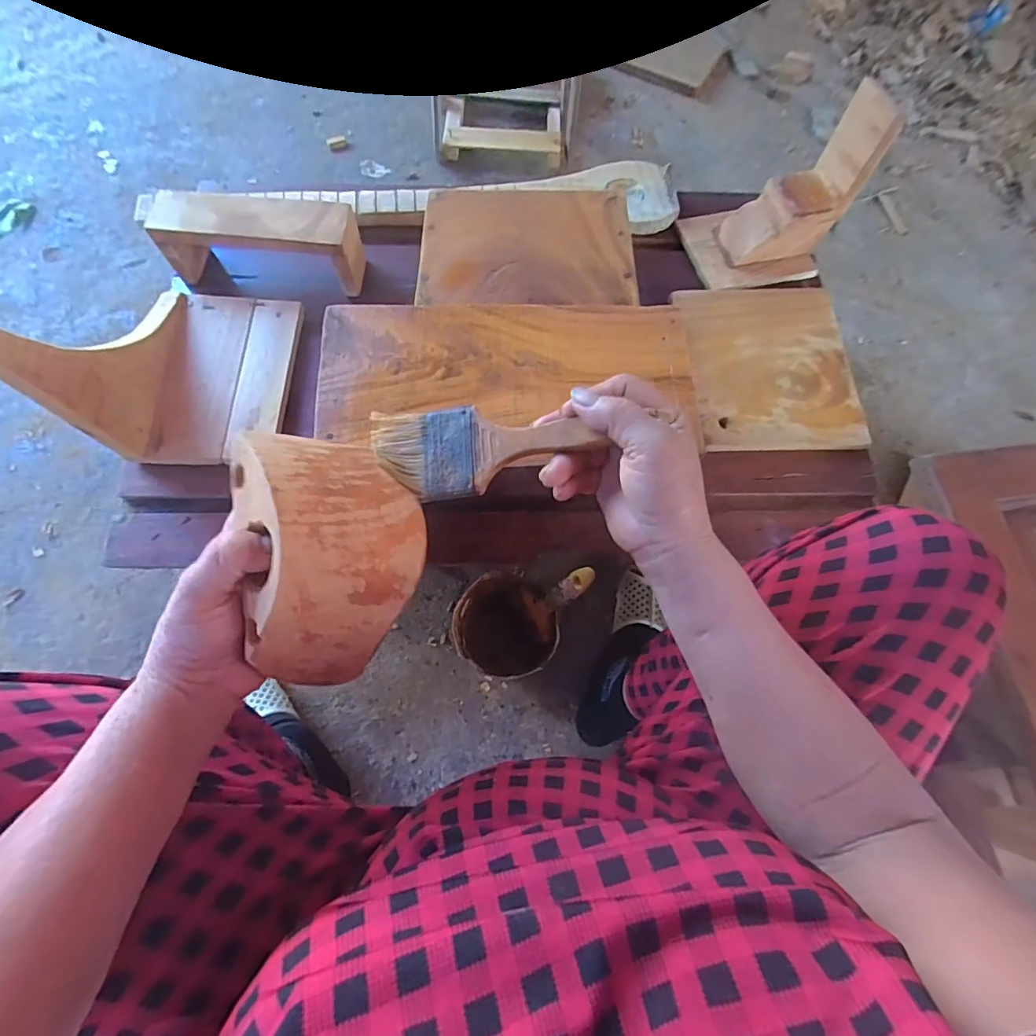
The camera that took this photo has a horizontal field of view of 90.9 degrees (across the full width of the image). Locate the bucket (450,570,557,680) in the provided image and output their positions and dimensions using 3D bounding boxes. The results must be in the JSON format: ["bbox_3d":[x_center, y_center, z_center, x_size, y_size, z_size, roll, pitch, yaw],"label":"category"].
[{"bbox_3d":[-0.016,0.132,0.617,0.123,0.101,0.109,34,73,9],"label":"bucket"}]

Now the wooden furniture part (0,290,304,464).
[{"bbox_3d":[-0.320,-0.182,0.475,0.150,0.169,0.209,0,72,-4],"label":"wooden furniture part"}]

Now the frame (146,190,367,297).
[{"bbox_3d":[-0.296,-0.317,0.583,0.227,0.071,0.069,7,72,-2],"label":"frame"}]

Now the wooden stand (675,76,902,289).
[{"bbox_3d":[0.300,-0.378,0.592,0.162,0.162,0.127,-16,74,-9],"label":"wooden stand"}]

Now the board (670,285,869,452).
[{"bbox_3d":[0.288,-0.176,0.581,0.193,0.014,0.209,-3,74,-8],"label":"board"}]

